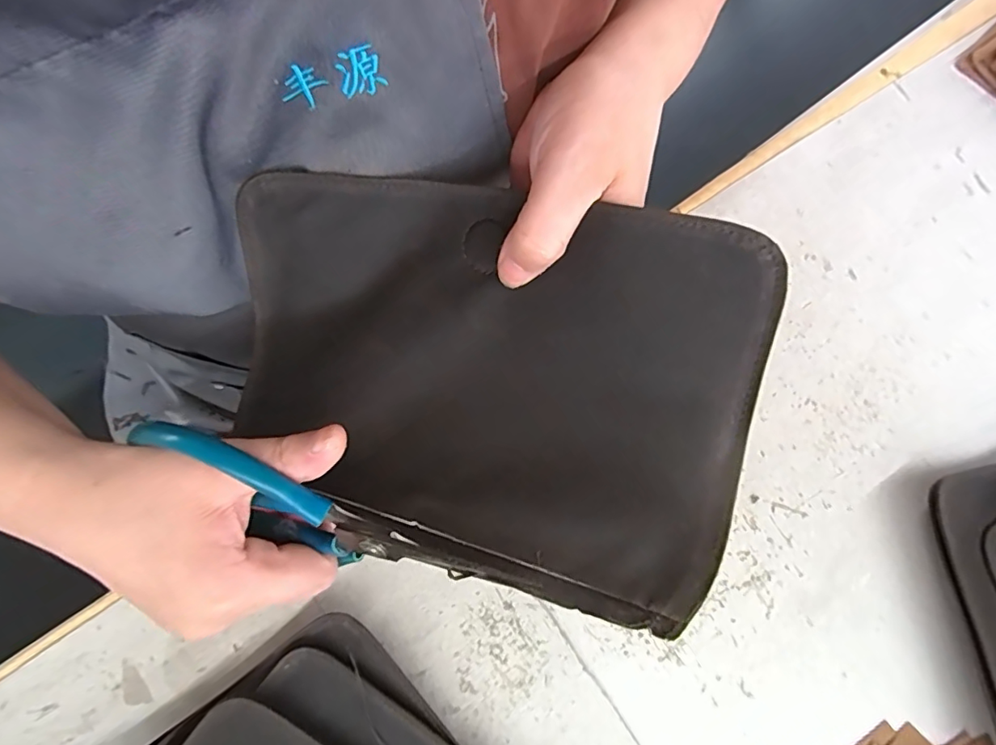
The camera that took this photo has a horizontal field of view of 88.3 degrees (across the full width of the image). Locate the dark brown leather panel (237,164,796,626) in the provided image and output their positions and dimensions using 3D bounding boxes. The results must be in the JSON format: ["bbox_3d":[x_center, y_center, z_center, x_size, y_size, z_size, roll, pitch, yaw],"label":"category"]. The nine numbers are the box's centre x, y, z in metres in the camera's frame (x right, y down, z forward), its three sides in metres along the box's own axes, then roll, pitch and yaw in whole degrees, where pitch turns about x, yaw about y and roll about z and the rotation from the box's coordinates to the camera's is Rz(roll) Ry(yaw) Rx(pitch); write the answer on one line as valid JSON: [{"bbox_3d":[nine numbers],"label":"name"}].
[{"bbox_3d":[-0.017,0.000,0.209,0.218,0.024,0.145,14,90,18],"label":"dark brown leather panel"}]

